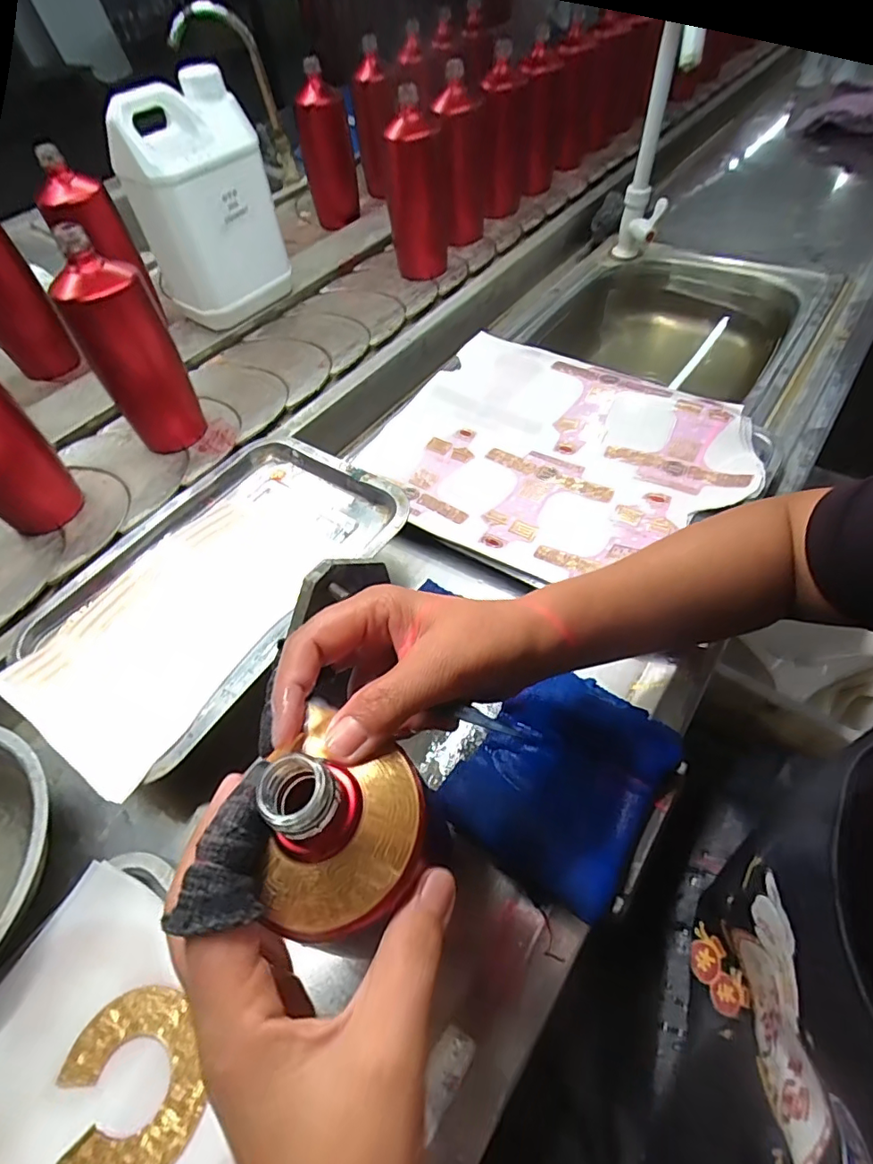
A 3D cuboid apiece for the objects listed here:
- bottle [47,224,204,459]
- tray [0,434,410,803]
[{"bbox_3d":[-0.309,-0.233,0.539,0.083,0.193,0.062,-29,58,-16],"label":"bottle"},{"bbox_3d":[-0.187,0.002,0.451,0.212,0.052,0.307,29,61,22],"label":"tray"}]

